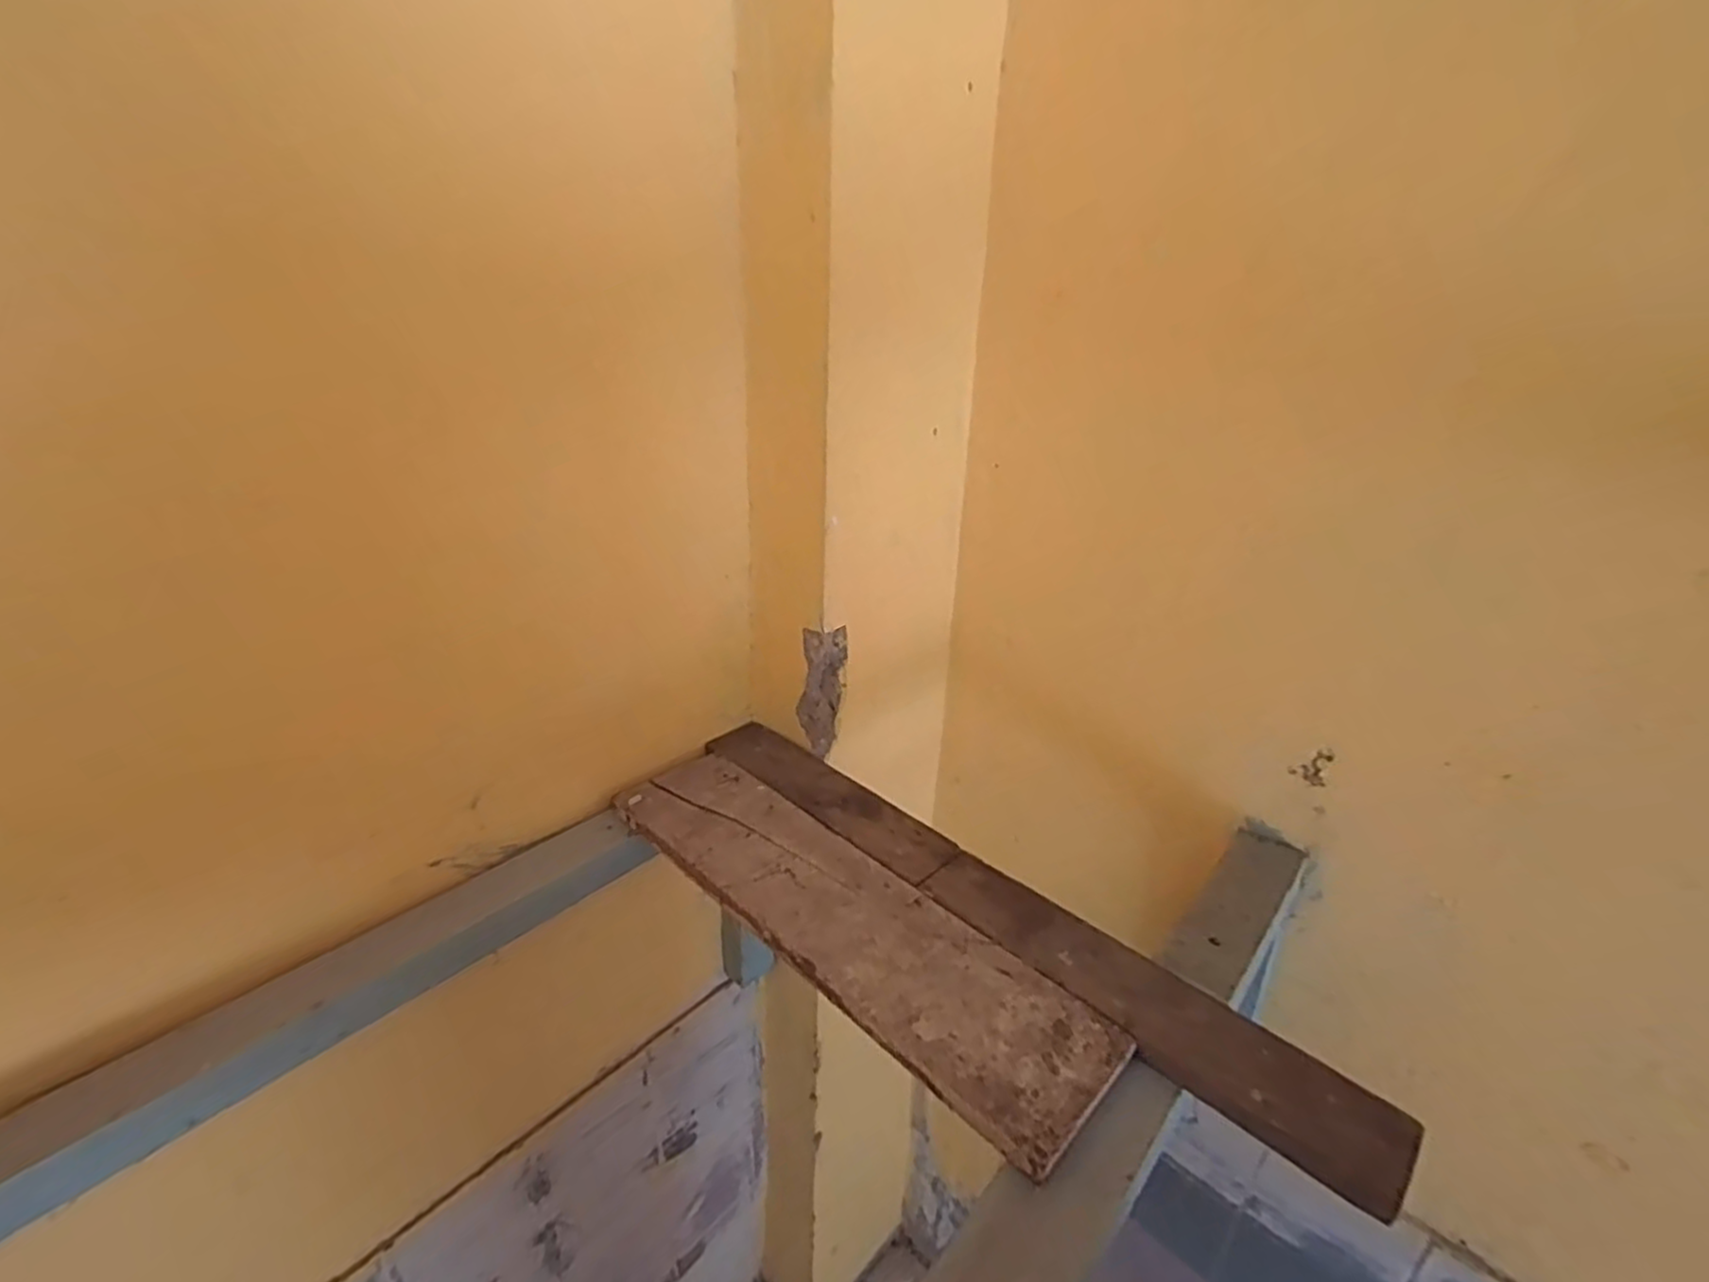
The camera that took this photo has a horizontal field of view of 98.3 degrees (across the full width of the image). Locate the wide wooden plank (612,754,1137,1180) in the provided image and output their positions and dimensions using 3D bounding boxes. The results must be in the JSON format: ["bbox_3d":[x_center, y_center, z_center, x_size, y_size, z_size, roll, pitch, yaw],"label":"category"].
[{"bbox_3d":[-0.019,0.215,0.609,0.467,0.021,0.127,22,28,39],"label":"wide wooden plank"}]

